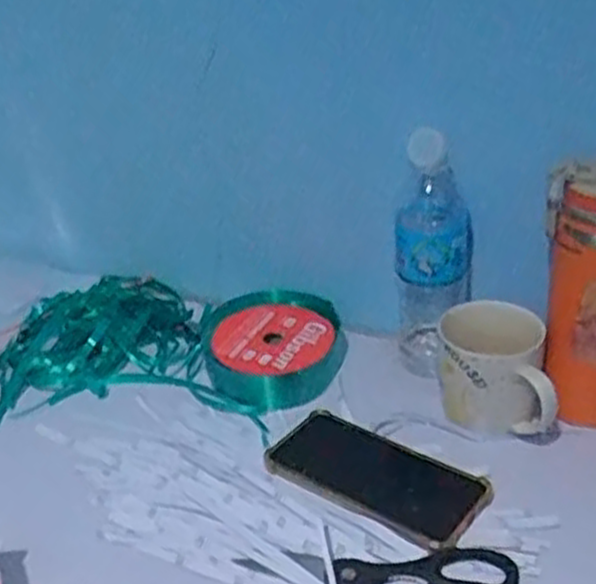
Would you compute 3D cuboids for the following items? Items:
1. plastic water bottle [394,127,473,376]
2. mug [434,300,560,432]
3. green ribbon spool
[{"bbox_3d":[0.119,-0.029,0.698,0.066,0.214,0.053,1,32,7],"label":"plastic water bottle"},{"bbox_3d":[0.162,0.065,0.648,0.090,0.084,0.073,7,33,16],"label":"mug"},{"bbox_3d":[-0.023,0.051,0.742,0.127,0.040,0.127,-2,32,1],"label":"green ribbon spool"}]

